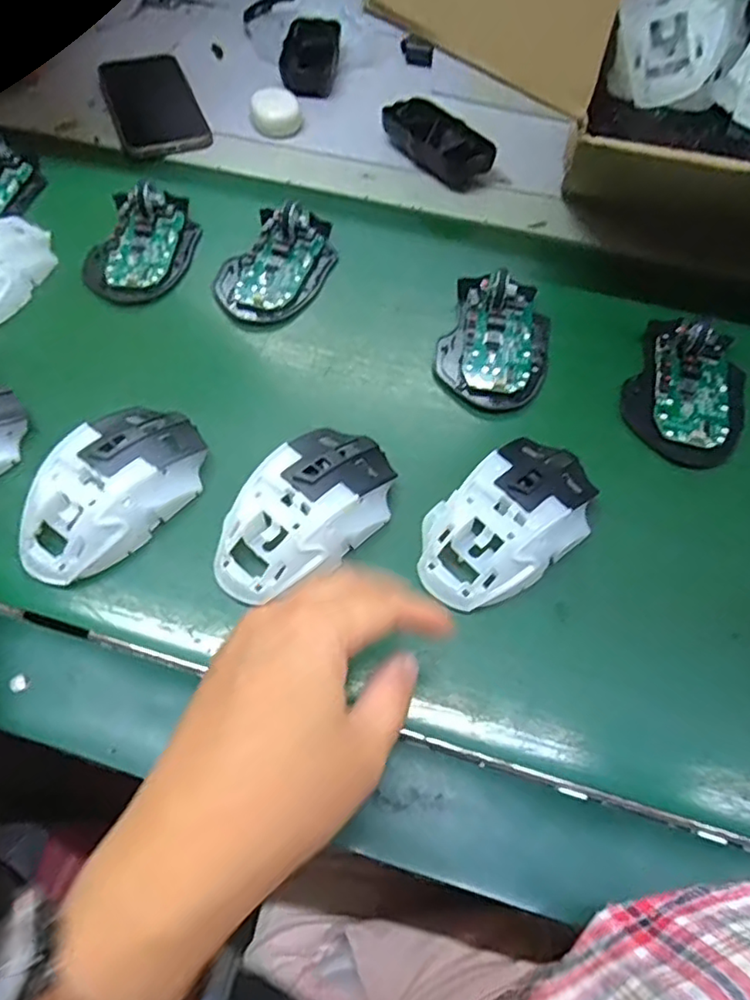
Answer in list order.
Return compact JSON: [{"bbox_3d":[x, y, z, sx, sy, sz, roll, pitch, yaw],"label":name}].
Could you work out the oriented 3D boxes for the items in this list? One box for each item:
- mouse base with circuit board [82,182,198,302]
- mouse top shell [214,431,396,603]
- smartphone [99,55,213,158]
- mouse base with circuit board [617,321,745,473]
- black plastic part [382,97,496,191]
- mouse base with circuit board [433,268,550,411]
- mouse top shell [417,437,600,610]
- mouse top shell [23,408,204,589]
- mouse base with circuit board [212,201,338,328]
[{"bbox_3d":[-0.174,-0.198,0.446,0.071,0.023,0.114,9,60,4],"label":"mouse base with circuit board"},{"bbox_3d":[-0.036,0.003,0.324,0.062,0.033,0.113,39,67,19],"label":"mouse top shell"},{"bbox_3d":[-0.207,-0.372,0.564,0.078,0.011,0.159,-19,62,-11],"label":"smartphone"},{"bbox_3d":[0.203,-0.074,0.386,0.072,0.024,0.106,25,63,13],"label":"mouse base with circuit board"},{"bbox_3d":[0.055,-0.312,0.529,0.055,0.032,0.114,-31,65,-17],"label":"black plastic part"},{"bbox_3d":[0.083,-0.111,0.405,0.071,0.027,0.107,15,61,8],"label":"mouse base with circuit board"},{"bbox_3d":[0.074,0.009,0.324,0.111,0.034,0.062,-34,66,-18],"label":"mouse top shell"},{"bbox_3d":[-0.143,-0.008,0.331,0.064,0.037,0.116,27,63,14],"label":"mouse top shell"},{"bbox_3d":[-0.072,-0.178,0.442,0.069,0.024,0.118,21,62,11],"label":"mouse base with circuit board"}]

